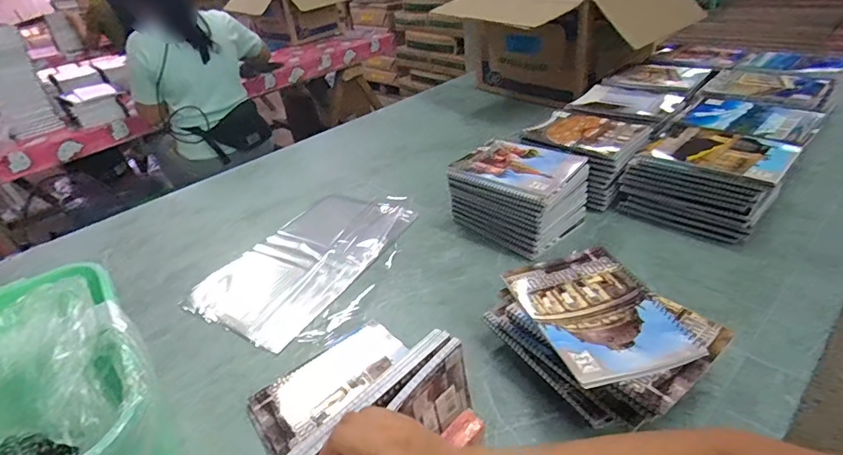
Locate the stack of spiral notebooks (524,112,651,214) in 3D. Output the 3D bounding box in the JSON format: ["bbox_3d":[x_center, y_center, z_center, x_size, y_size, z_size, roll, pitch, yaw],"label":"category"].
[{"bbox_3d":[0.319,-0.143,0.895,0.181,0.102,0.206,-34,43,-32],"label":"stack of spiral notebooks"}]

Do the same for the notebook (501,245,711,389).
[{"bbox_3d":[0.206,0.093,0.541,0.150,0.016,0.200,-15,36,-10],"label":"notebook"}]

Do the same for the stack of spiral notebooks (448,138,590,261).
[{"bbox_3d":[0.175,-0.065,0.826,0.203,0.118,0.177,25,47,38],"label":"stack of spiral notebooks"}]

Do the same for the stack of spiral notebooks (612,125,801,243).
[{"bbox_3d":[0.479,-0.084,0.782,0.226,0.118,0.166,17,42,31],"label":"stack of spiral notebooks"}]

